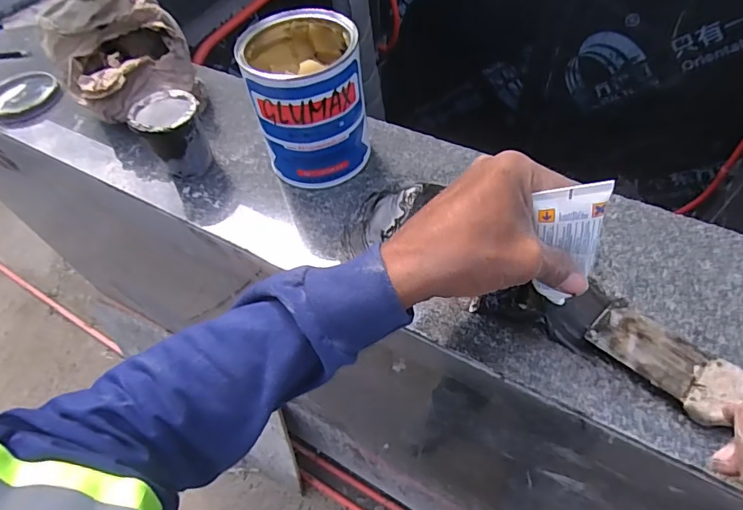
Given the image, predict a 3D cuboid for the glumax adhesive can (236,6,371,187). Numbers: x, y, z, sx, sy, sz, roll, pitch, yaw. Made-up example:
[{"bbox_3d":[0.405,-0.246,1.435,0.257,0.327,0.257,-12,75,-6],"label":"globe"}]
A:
[{"bbox_3d":[-0.056,-0.138,0.426,0.094,0.130,0.095,-3,54,4],"label":"glumax adhesive can"}]

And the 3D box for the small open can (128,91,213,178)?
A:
[{"bbox_3d":[-0.197,-0.117,0.461,0.058,0.070,0.060,-3,54,4],"label":"small open can"}]

